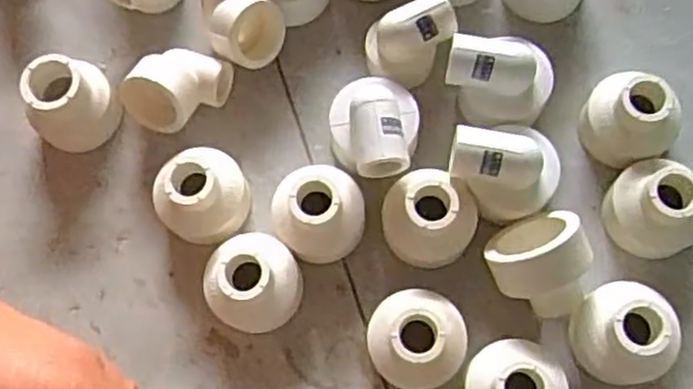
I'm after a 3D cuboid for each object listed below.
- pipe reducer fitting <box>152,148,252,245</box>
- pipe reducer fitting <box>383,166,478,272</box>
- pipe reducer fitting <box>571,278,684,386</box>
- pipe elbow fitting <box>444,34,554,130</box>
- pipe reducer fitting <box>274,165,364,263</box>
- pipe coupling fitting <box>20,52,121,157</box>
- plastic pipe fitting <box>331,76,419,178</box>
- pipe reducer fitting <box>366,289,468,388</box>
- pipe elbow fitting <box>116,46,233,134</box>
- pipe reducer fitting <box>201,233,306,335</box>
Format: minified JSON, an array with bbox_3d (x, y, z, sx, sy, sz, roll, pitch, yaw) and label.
[{"bbox_3d":[-0.097,0.001,0.500,0.058,0.049,0.061,-1,75,2],"label":"pipe reducer fitting"},{"bbox_3d":[0.055,0.015,0.485,0.060,0.053,0.055,0,71,1],"label":"pipe reducer fitting"},{"bbox_3d":[0.175,0.086,0.463,0.059,0.047,0.060,-1,75,2],"label":"pipe reducer fitting"},{"bbox_3d":[0.105,-0.074,0.510,0.072,0.060,0.055,10,75,5],"label":"pipe elbow fitting"},{"bbox_3d":[-0.018,0.012,0.493,0.060,0.053,0.063,1,74,3],"label":"pipe reducer fitting"},{"bbox_3d":[-0.196,-0.062,0.520,0.055,0.057,0.063,43,80,13],"label":"pipe coupling fitting"},{"bbox_3d":[0.019,-0.045,0.506,0.063,0.067,0.074,1,74,3],"label":"plastic pipe fitting"},{"bbox_3d":[0.045,0.092,0.467,0.060,0.053,0.060,-1,75,2],"label":"pipe reducer fitting"},{"bbox_3d":[-0.120,-0.077,0.518,0.080,0.053,0.050,-29,75,-6],"label":"pipe elbow fitting"},{"bbox_3d":[-0.061,0.057,0.481,0.060,0.050,0.058,-1,75,2],"label":"pipe reducer fitting"}]

